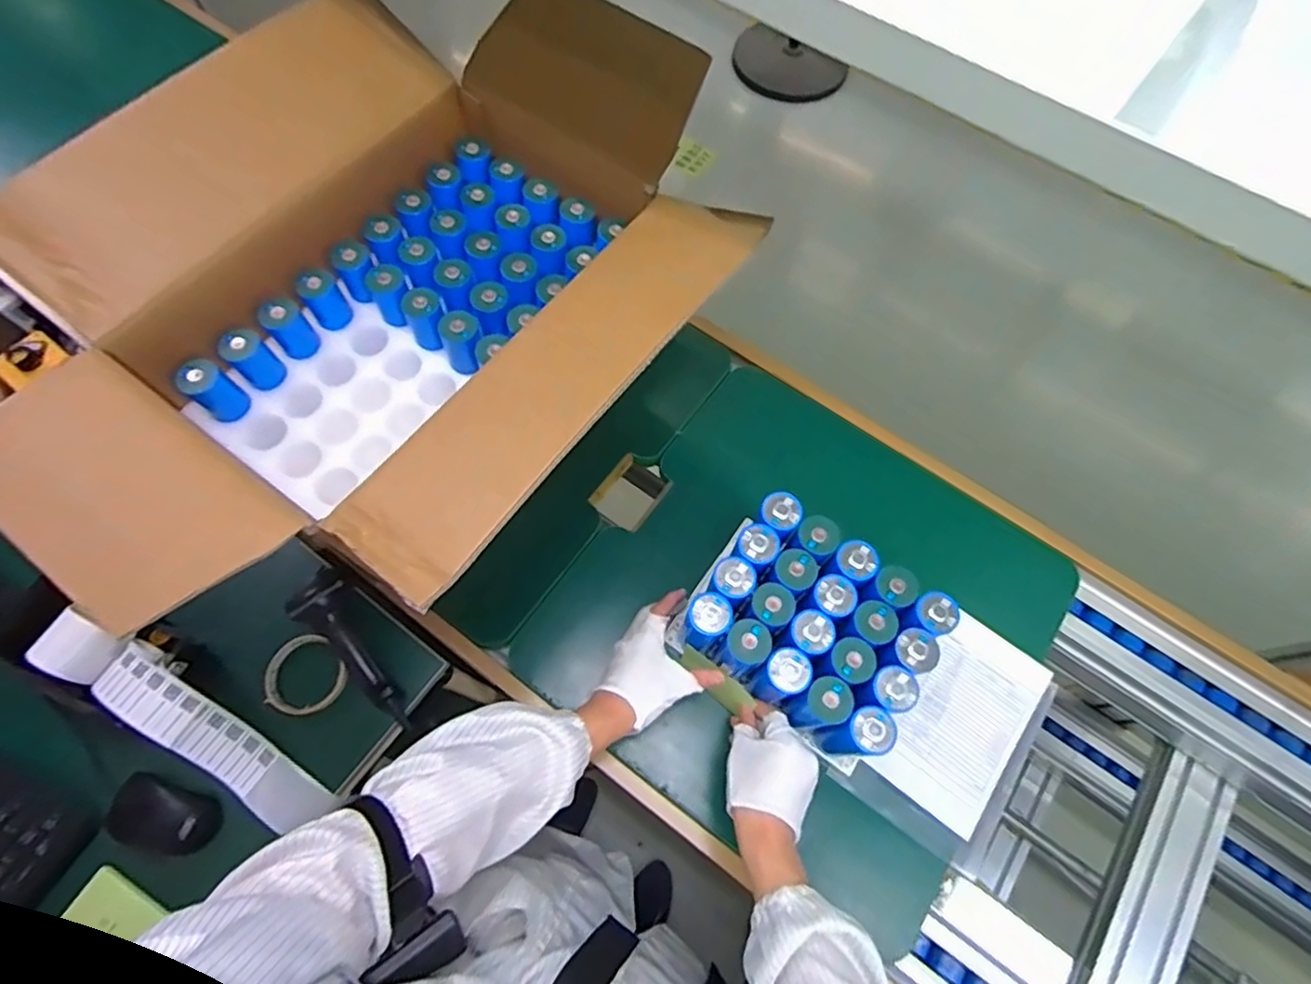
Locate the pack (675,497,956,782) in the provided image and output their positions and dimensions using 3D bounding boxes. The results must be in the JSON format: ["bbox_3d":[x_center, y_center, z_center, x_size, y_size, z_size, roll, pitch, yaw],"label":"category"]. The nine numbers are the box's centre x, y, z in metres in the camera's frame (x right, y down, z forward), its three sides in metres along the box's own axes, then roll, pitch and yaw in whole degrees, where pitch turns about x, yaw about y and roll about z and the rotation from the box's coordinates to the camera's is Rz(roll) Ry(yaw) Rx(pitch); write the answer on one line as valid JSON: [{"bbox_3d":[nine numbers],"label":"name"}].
[{"bbox_3d":[0.151,0.137,0.642,0.212,0.127,0.166,34,70,11],"label":"pack"}]

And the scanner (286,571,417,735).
[{"bbox_3d":[-0.333,0.179,0.716,0.069,0.052,0.200,-34,89,-15],"label":"scanner"}]

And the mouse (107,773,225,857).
[{"bbox_3d":[-0.509,0.334,0.654,0.108,0.029,0.061,19,68,6],"label":"mouse"}]

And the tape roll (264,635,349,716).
[{"bbox_3d":[-0.395,0.208,0.724,0.085,0.014,0.085,1,67,-2],"label":"tape roll"}]

